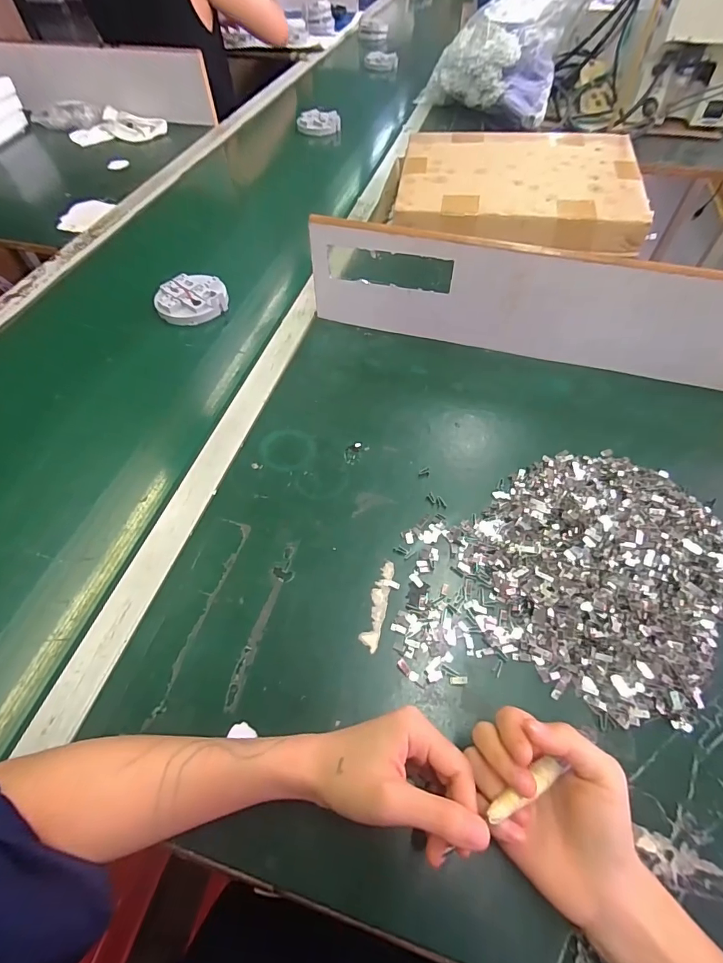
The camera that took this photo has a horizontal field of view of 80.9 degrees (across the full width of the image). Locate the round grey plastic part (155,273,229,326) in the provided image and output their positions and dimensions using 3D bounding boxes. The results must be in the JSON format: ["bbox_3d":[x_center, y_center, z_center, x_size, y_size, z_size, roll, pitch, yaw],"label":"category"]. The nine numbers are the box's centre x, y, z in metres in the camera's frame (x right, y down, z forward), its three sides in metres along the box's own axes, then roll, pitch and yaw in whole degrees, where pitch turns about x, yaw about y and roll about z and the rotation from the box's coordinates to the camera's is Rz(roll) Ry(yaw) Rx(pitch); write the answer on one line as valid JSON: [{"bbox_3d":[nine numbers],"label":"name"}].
[{"bbox_3d":[-0.253,-0.272,0.638,0.098,0.038,0.087,-16,58,-10],"label":"round grey plastic part"}]

